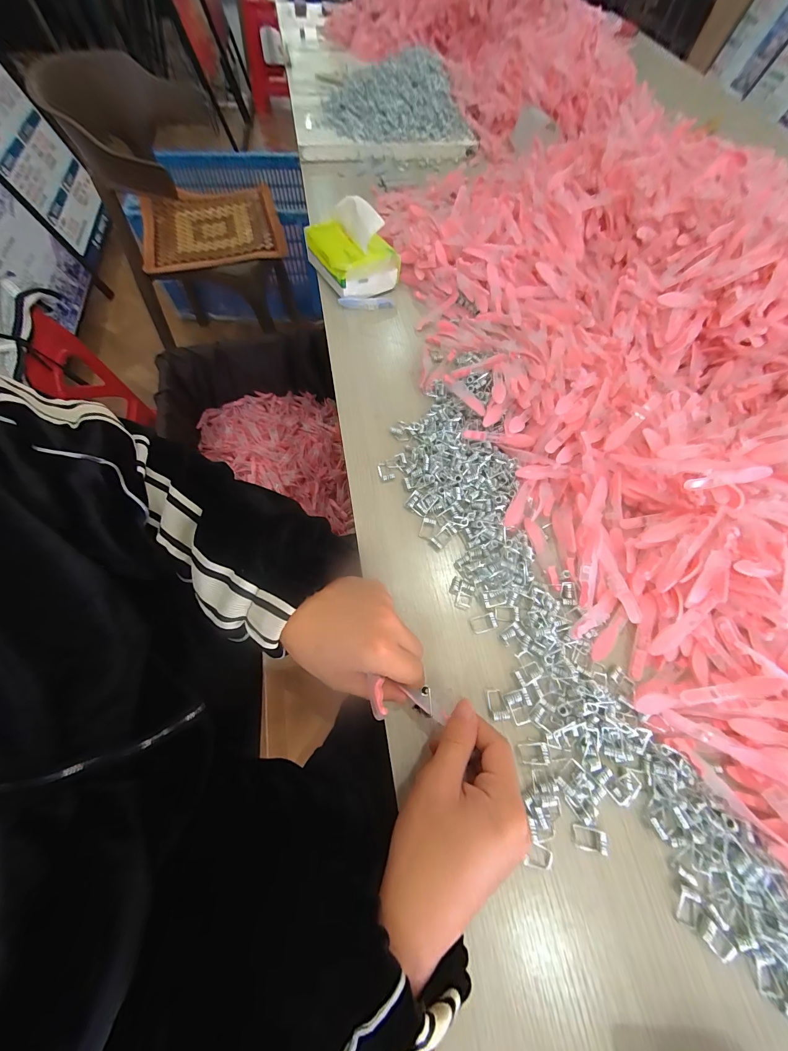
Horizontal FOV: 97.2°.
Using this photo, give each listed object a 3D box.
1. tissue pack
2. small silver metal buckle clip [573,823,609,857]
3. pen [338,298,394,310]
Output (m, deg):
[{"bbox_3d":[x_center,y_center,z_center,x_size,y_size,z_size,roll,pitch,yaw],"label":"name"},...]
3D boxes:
[{"bbox_3d":[-0.061,-0.395,0.492,0.102,0.083,0.112,-24,68,-13],"label":"tissue pack"},{"bbox_3d":[0.143,0.229,0.252,0.022,0.006,0.014,11,65,3],"label":"small silver metal buckle clip"},{"bbox_3d":[-0.040,-0.318,0.497,0.078,0.014,0.014,-5,66,-5],"label":"pen"}]

